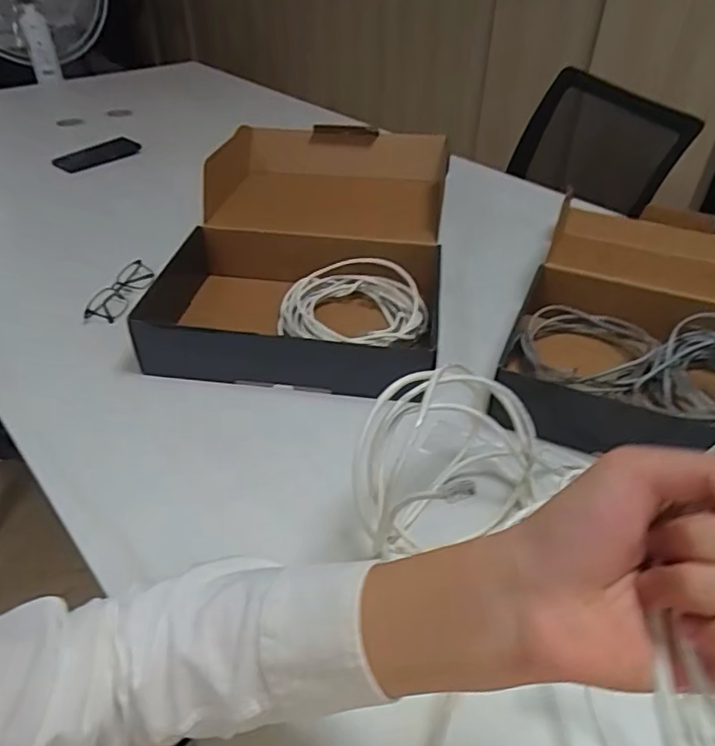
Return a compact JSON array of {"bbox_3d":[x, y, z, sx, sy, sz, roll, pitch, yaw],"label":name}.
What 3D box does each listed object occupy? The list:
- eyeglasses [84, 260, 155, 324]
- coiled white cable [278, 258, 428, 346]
[{"bbox_3d":[-0.330,-0.115,0.810,0.048,0.030,0.135,9,42,12],"label":"eyeglasses"},{"bbox_3d":[-0.005,-0.088,0.747,0.188,0.062,0.133,7,40,7],"label":"coiled white cable"}]

